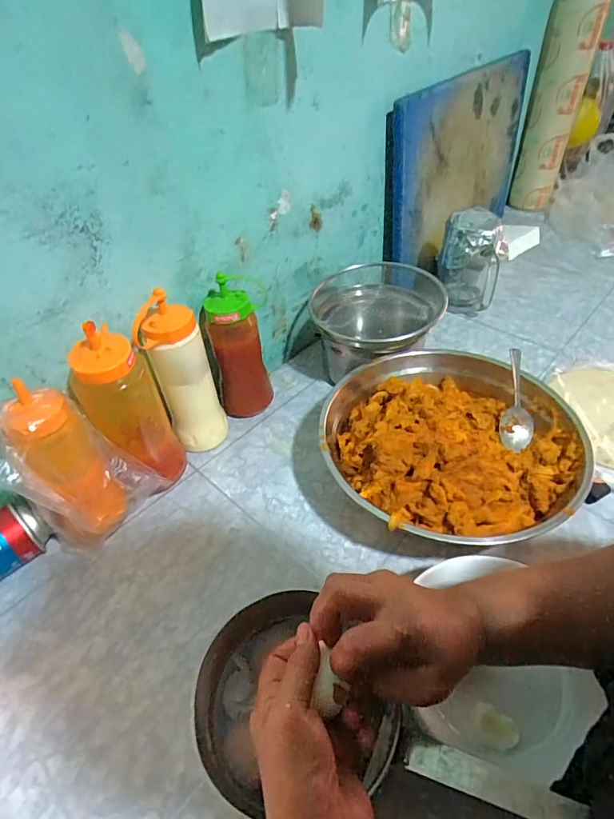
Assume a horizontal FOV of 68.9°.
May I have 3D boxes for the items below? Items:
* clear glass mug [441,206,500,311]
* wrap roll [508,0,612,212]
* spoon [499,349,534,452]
[{"bbox_3d":[0.290,-0.258,0.794,0.103,0.169,0.093,11,45,15],"label":"clear glass mug"},{"bbox_3d":[0.530,-0.639,0.969,0.098,0.391,0.110,19,48,22],"label":"wrap roll"},{"bbox_3d":[0.263,-0.016,0.551,0.038,0.036,0.141,13,46,17],"label":"spoon"}]

